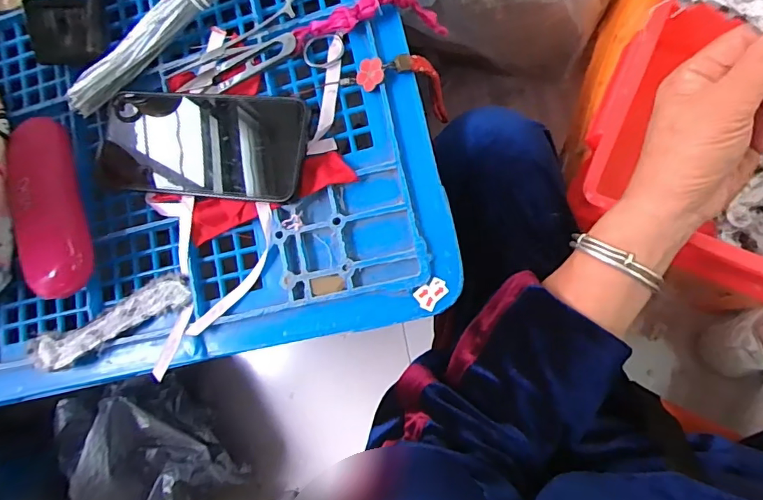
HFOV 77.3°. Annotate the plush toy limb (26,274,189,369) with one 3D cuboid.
[{"bbox_3d":[-0.212,0.058,0.369,0.141,0.013,0.033,-26,82,5],"label":"plush toy limb"}]

